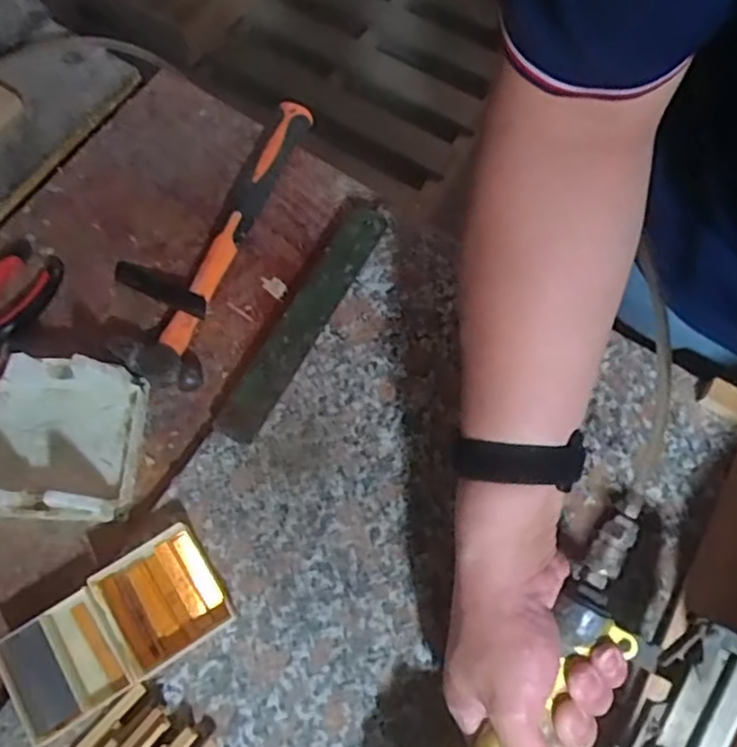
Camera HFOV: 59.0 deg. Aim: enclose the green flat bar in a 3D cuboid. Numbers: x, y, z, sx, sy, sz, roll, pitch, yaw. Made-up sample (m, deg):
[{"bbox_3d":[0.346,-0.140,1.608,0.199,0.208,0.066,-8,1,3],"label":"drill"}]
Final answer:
[{"bbox_3d":[-0.053,-0.048,0.512,0.040,0.011,0.217,28,71,8],"label":"green flat bar"}]

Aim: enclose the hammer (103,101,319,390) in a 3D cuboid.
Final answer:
[{"bbox_3d":[-0.131,-0.120,0.538,0.088,0.031,0.273,19,70,5],"label":"hammer"}]

